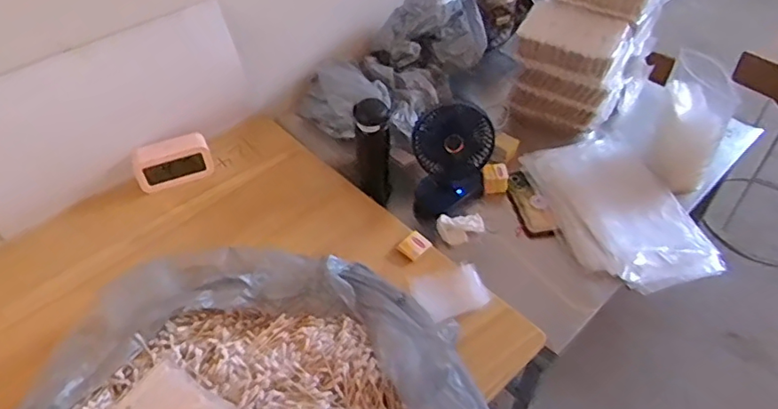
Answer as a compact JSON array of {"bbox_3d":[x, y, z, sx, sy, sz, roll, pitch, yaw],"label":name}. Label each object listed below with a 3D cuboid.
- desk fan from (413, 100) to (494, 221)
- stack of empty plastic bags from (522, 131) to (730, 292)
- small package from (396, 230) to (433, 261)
[{"bbox_3d":[0.116,-0.071,1.030,0.147,0.194,0.110,6,48,7],"label":"desk fan"},{"bbox_3d":[0.426,-0.003,1.028,0.240,0.049,0.355,-10,48,-8],"label":"stack of empty plastic bags"},{"bbox_3d":[0.043,0.069,0.930,0.047,0.011,0.042,-33,55,-26],"label":"small package"}]

